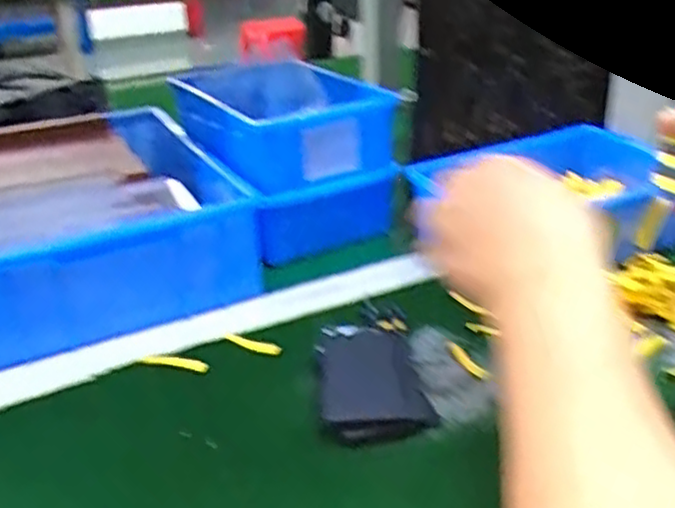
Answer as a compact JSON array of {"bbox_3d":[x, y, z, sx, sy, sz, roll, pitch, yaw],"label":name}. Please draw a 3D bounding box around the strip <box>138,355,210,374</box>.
[{"bbox_3d":[-0.107,0.071,0.476,0.048,0.004,0.009,3,28,11],"label":"strip"}]

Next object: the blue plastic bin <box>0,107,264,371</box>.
[{"bbox_3d":[-0.205,-0.041,0.607,0.205,0.102,0.341,-14,30,-21],"label":"blue plastic bin"}]

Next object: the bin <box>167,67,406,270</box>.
[{"bbox_3d":[-0.053,-0.098,0.664,0.145,0.121,0.204,-14,30,-21],"label":"bin"}]

